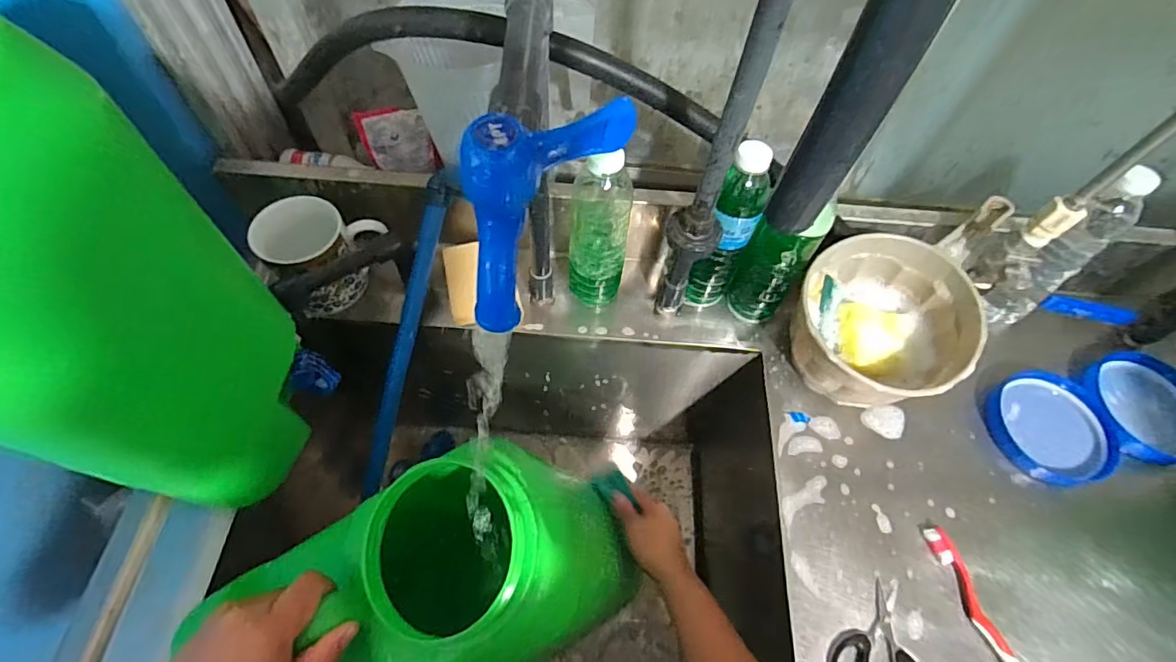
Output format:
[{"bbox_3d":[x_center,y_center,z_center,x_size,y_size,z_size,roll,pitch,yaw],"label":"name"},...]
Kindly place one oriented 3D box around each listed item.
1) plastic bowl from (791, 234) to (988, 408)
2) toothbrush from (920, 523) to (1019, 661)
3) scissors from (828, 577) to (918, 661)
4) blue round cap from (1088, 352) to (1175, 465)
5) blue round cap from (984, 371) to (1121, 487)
[{"bbox_3d":[0.293,0.005,0.552,0.156,0.116,0.164,2,60,-3],"label":"plastic bowl"},{"bbox_3d":[0.357,0.266,0.469,0.022,0.018,0.188,-13,62,-11],"label":"toothbrush"},{"bbox_3d":[0.261,0.274,0.467,0.084,0.005,0.100,20,61,8],"label":"scissors"},{"bbox_3d":[0.611,0.083,0.574,0.117,0.031,0.117,2,60,-3],"label":"blue round cap"},{"bbox_3d":[0.490,0.099,0.563,0.118,0.026,0.116,2,60,-3],"label":"blue round cap"}]

